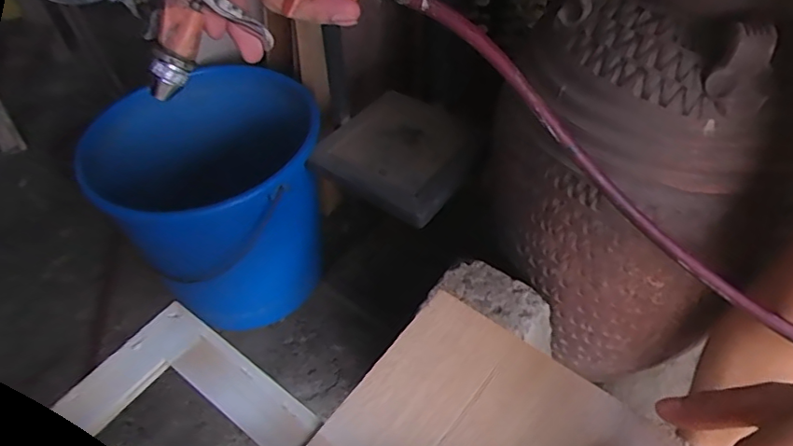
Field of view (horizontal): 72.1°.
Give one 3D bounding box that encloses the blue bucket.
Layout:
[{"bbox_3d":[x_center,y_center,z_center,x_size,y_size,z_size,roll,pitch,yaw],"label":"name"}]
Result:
[{"bbox_3d":[-0.269,-0.013,0.881,0.287,0.344,0.275,-1,48,1],"label":"blue bucket"}]

